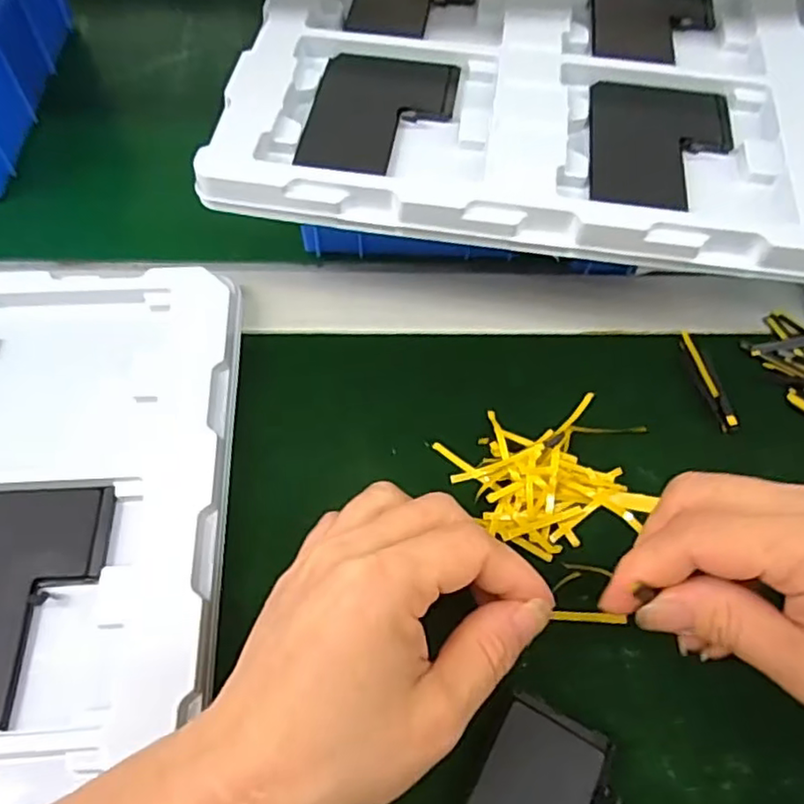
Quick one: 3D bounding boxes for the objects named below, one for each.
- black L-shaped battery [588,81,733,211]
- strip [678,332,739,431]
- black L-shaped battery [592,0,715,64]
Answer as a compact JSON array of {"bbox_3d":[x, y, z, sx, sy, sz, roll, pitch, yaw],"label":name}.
[{"bbox_3d":[0.119,-0.121,0.299,0.064,0.007,0.088,9,61,4],"label":"black L-shaped battery"},{"bbox_3d":[0.147,-0.012,0.311,0.009,0.005,0.057,-9,62,-6],"label":"strip"},{"bbox_3d":[0.137,-0.211,0.351,0.065,0.006,0.082,8,61,3],"label":"black L-shaped battery"}]

